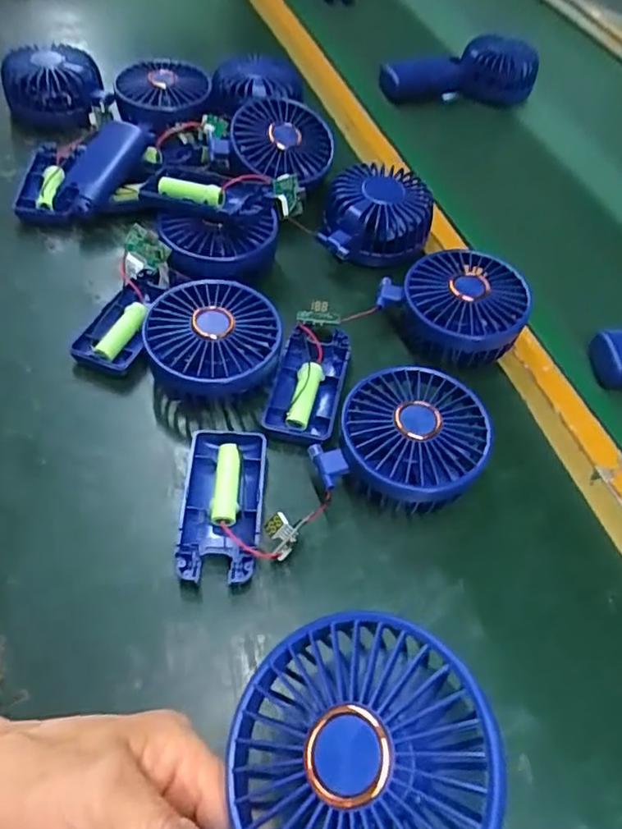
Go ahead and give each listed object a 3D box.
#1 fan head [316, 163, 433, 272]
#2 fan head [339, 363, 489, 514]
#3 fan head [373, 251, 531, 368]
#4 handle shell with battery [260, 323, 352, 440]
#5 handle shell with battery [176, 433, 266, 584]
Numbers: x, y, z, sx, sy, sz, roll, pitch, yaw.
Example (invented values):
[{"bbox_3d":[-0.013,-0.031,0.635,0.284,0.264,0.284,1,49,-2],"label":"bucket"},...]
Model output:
[{"bbox_3d":[0.054,-0.157,0.475,0.085,0.045,0.092,12,55,3],"label":"fan head"},{"bbox_3d":[0.060,0.016,0.359,0.085,0.047,0.088,3,55,-4],"label":"fan head"},{"bbox_3d":[0.102,-0.077,0.420,0.084,0.046,0.095,-36,65,-26],"label":"fan head"},{"bbox_3d":[-0.002,-0.022,0.397,0.044,0.016,0.091,12,55,3],"label":"handle shell with battery"},{"bbox_3d":[-0.051,0.052,0.341,0.045,0.016,0.092,4,55,-3],"label":"handle shell with battery"}]

